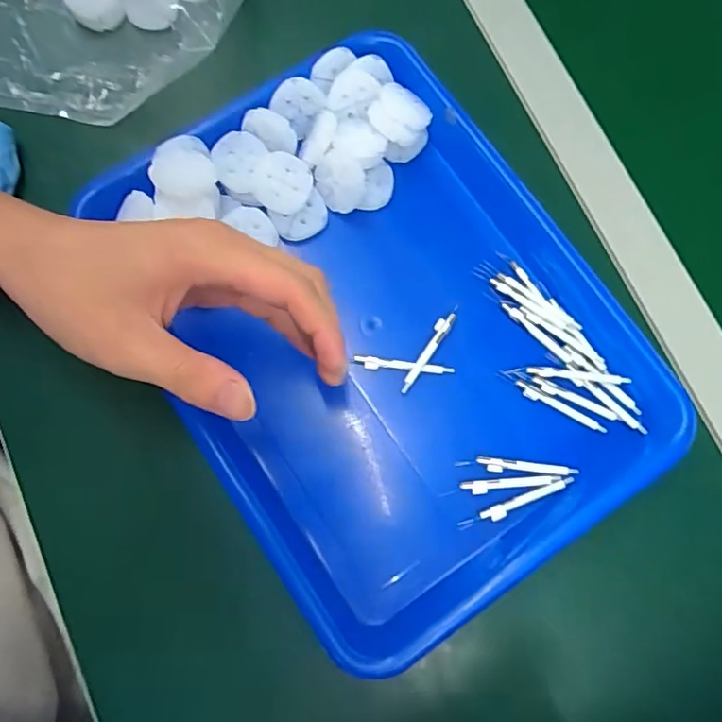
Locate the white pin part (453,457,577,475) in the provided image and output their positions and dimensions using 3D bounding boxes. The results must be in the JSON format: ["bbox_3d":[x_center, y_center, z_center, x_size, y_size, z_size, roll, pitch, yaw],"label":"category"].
[{"bbox_3d":[0.093,0.063,0.329,0.071,0.004,0.008,6,78,0],"label":"white pin part"}]

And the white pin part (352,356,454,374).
[{"bbox_3d":[0.025,0.003,0.340,0.062,0.004,0.007,5,78,0],"label":"white pin part"}]

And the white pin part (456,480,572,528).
[{"bbox_3d":[0.092,0.084,0.326,0.072,0.004,0.008,-24,80,-6],"label":"white pin part"}]

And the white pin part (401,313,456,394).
[{"bbox_3d":[0.040,-0.006,0.340,0.009,0.007,0.060,35,79,6],"label":"white pin part"}]

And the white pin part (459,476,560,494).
[{"bbox_3d":[0.089,0.073,0.327,0.058,0.004,0.008,-4,78,-2],"label":"white pin part"}]

